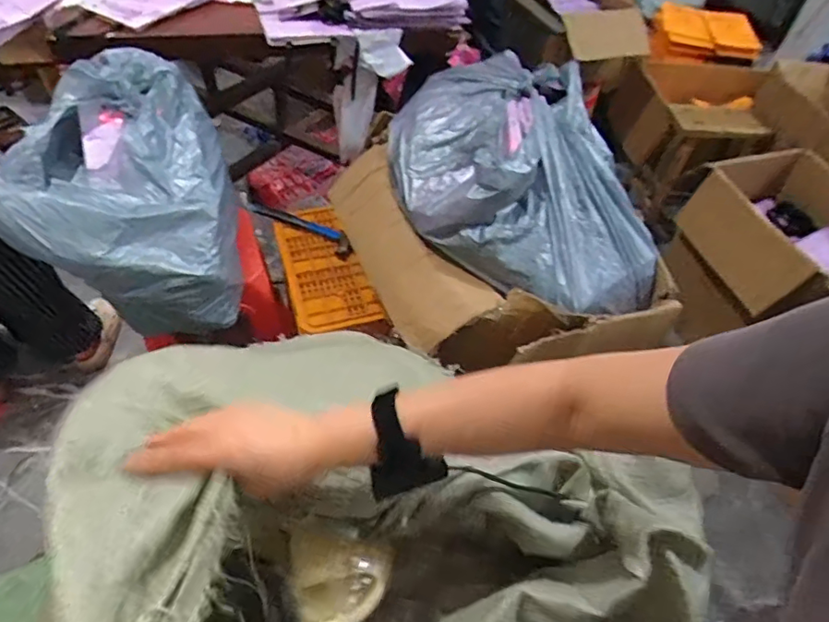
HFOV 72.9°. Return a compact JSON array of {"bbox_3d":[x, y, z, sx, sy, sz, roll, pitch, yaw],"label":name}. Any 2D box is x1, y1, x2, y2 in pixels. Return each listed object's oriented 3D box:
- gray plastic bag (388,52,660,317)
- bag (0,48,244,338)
[{"bbox_3d":[0.270,-0.297,1.306,0.659,0.294,0.522,11,48,4],"label":"gray plastic bag"},{"bbox_3d":[-0.590,-0.224,1.152,0.397,0.369,0.443,-8,50,-13],"label":"bag"}]

